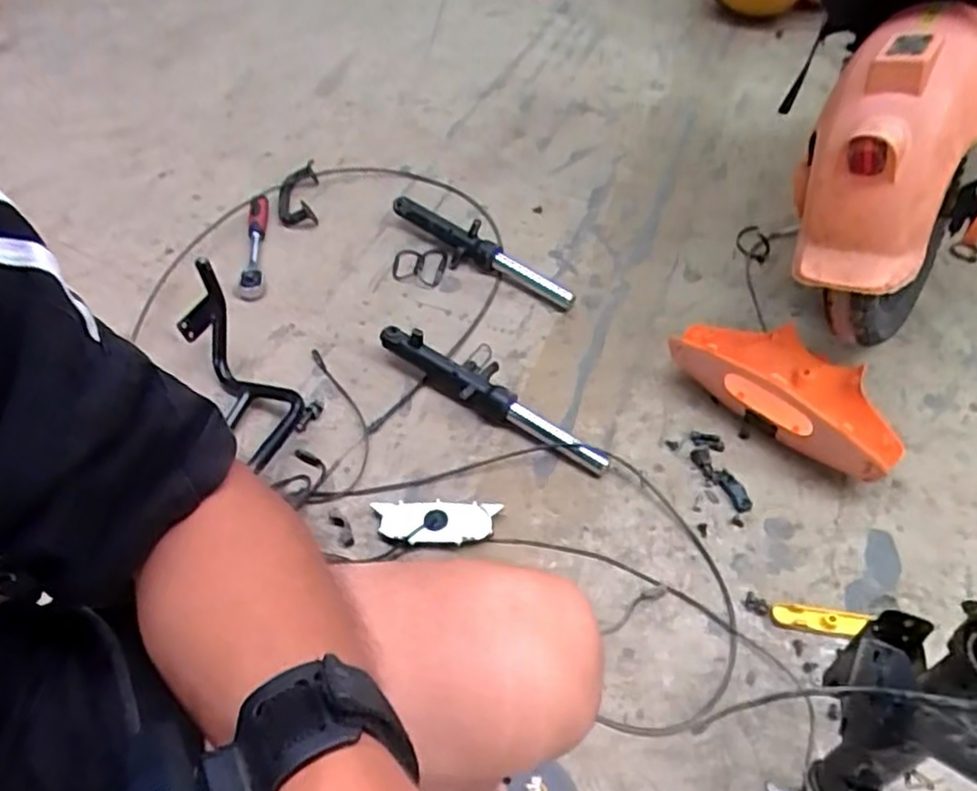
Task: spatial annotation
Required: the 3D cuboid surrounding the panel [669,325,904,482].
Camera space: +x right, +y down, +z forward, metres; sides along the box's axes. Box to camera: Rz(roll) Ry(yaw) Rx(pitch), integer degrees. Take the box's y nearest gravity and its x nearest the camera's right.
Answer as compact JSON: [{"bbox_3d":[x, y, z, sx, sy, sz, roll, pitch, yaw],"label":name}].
[{"bbox_3d":[0.395,-0.018,0.917,0.292,0.090,0.141,34,59,26],"label":"panel"}]

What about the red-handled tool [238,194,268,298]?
[{"bbox_3d":[-0.364,-0.234,1.105,0.033,0.035,0.206,-6,51,-3],"label":"red-handled tool"}]

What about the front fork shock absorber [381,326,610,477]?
[{"bbox_3d":[0.009,-0.007,0.925,0.340,0.070,0.065,29,57,23],"label":"front fork shock absorber"}]

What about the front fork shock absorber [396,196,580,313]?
[{"bbox_3d":[-0.014,-0.220,1.081,0.333,0.052,0.061,27,57,23],"label":"front fork shock absorber"}]

